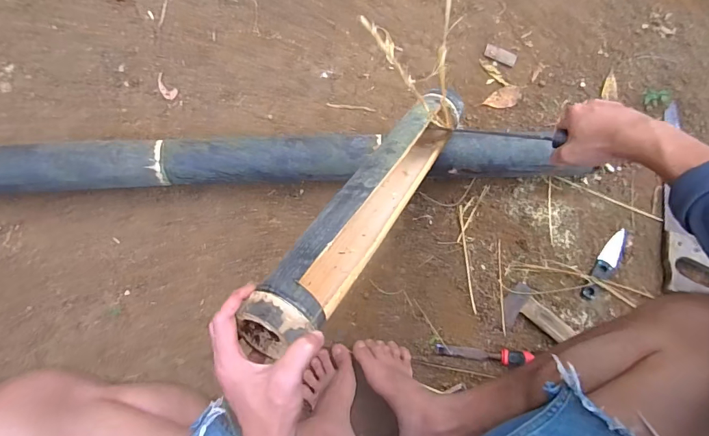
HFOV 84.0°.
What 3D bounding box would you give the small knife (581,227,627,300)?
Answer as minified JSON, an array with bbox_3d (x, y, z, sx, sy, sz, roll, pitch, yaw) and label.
[{"bbox_3d":[0.469,0.087,0.734,0.030,0.012,0.151,35,83,1],"label":"small knife"}]

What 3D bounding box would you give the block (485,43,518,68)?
[{"bbox_3d":[0.298,-0.332,0.802,0.064,0.009,0.027,22,83,-1],"label":"block"}]

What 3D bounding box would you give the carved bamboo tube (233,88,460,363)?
[{"bbox_3d":[0.031,-0.028,0.523,0.076,0.085,0.467,39,51,1],"label":"carved bamboo tube"}]

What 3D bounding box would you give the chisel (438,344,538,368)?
[{"bbox_3d":[0.230,0.244,0.702,0.183,0.031,0.028,5,84,-3],"label":"chisel"}]

